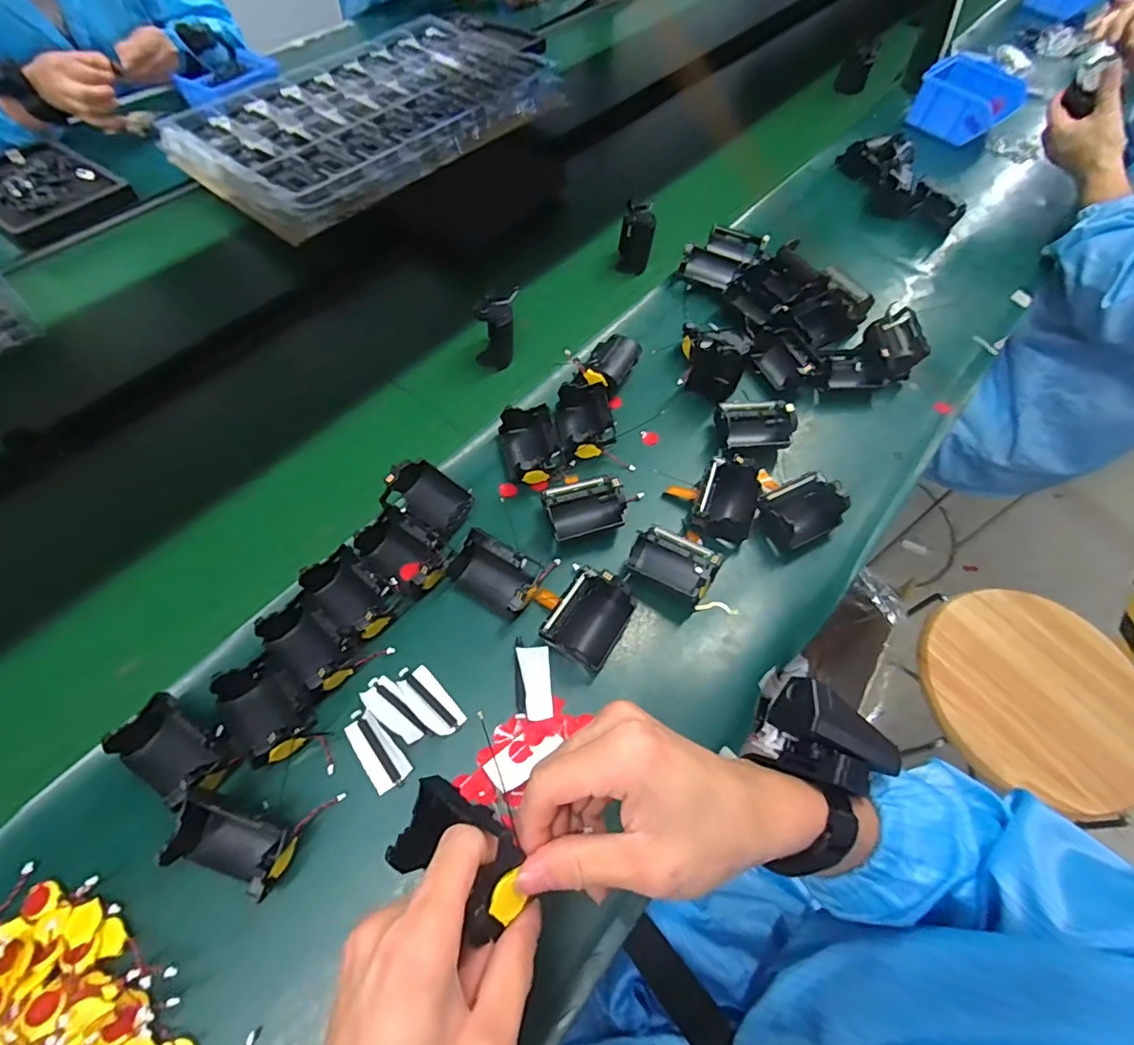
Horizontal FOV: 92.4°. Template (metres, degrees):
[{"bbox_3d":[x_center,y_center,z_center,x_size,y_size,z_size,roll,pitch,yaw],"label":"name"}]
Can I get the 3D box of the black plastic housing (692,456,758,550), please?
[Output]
[{"bbox_3d":[0.151,-0.022,0.508,0.056,0.036,0.070,22,62,11],"label":"black plastic housing"}]

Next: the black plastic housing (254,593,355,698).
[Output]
[{"bbox_3d":[-0.200,0.096,0.421,0.071,0.034,0.045,38,66,19],"label":"black plastic housing"}]

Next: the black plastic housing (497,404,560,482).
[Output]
[{"bbox_3d":[-0.035,-0.076,0.527,0.051,0.033,0.074,-13,61,-9],"label":"black plastic housing"}]

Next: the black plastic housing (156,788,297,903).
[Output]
[{"bbox_3d":[-0.215,0.206,0.350,0.068,0.035,0.040,15,60,7],"label":"black plastic housing"}]

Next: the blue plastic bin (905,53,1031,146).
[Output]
[{"bbox_3d":[0.670,-0.709,0.919,0.154,0.069,0.141,-36,67,-20],"label":"blue plastic bin"}]

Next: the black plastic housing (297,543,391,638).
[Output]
[{"bbox_3d":[-0.176,0.059,0.445,0.071,0.036,0.046,39,66,19],"label":"black plastic housing"}]

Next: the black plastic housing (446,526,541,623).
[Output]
[{"bbox_3d":[-0.060,0.043,0.462,0.068,0.035,0.048,28,63,14],"label":"black plastic housing"}]

